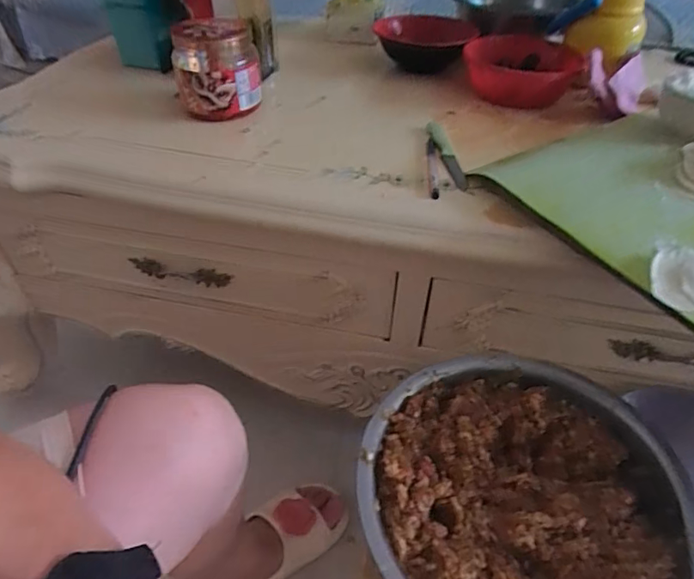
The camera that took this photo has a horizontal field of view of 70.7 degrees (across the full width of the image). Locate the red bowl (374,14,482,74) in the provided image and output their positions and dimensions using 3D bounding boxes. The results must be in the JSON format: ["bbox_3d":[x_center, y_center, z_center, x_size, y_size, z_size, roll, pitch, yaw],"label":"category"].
[{"bbox_3d":[0.129,-0.407,0.820,0.156,0.060,0.151,1,43,-1],"label":"red bowl"}]

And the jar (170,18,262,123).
[{"bbox_3d":[-0.171,-0.291,0.644,0.106,0.104,0.102,-8,44,-11],"label":"jar"}]

